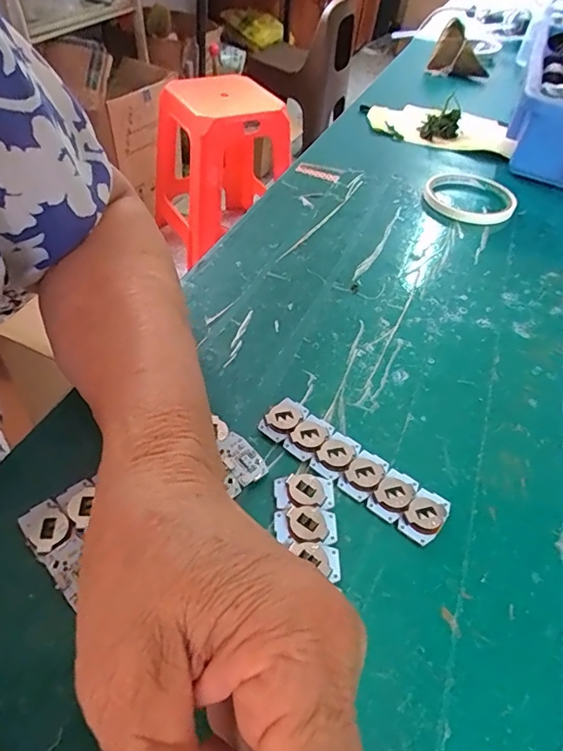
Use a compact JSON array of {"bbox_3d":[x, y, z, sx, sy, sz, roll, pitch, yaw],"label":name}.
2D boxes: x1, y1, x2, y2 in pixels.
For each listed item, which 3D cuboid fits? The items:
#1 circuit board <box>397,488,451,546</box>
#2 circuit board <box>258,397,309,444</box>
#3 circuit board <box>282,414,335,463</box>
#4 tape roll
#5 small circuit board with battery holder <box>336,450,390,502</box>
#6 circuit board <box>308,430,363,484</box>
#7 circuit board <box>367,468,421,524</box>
[{"bbox_3d":[0.072,0.070,0.251,0.018,0.007,0.029,32,50,22],"label":"circuit board"},{"bbox_3d":[0.002,0.025,0.284,0.018,0.008,0.027,35,52,24],"label":"circuit board"},{"bbox_3d":[0.016,0.034,0.278,0.019,0.006,0.028,33,51,23],"label":"circuit board"},{"bbox_3d":[0.187,-0.178,0.497,0.089,0.011,0.096,4,46,-4],"label":"tape roll"},{"bbox_3d":[0.044,0.052,0.263,0.018,0.004,0.029,32,50,22],"label":"small circuit board with battery holder"},{"bbox_3d":[0.030,0.043,0.271,0.019,0.005,0.030,34,51,24],"label":"circuit board"},{"bbox_3d":[0.058,0.061,0.257,0.018,0.004,0.029,32,51,22],"label":"circuit board"}]

